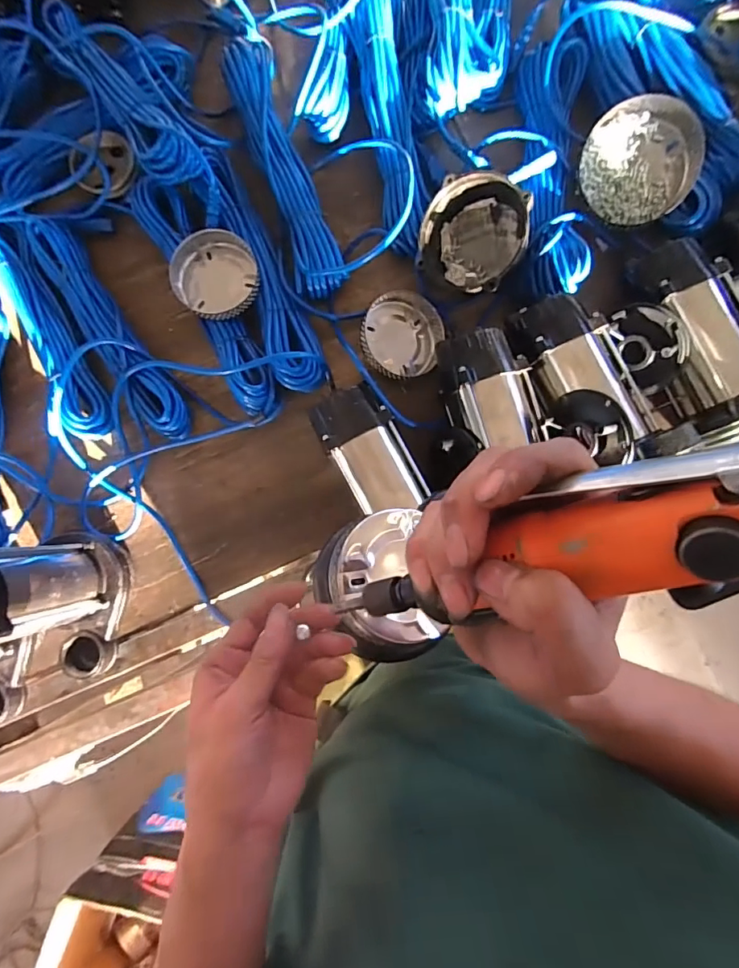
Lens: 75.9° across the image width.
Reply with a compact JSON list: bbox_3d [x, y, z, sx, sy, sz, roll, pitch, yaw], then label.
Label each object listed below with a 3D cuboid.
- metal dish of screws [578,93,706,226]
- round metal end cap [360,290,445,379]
[{"bbox_3d":[0.326,-0.386,0.572,0.137,0.040,0.137,-1,101,-4],"label":"metal dish of screws"},{"bbox_3d":[0.039,-0.190,0.610,0.103,0.034,0.103,28,93,-18],"label":"round metal end cap"}]

